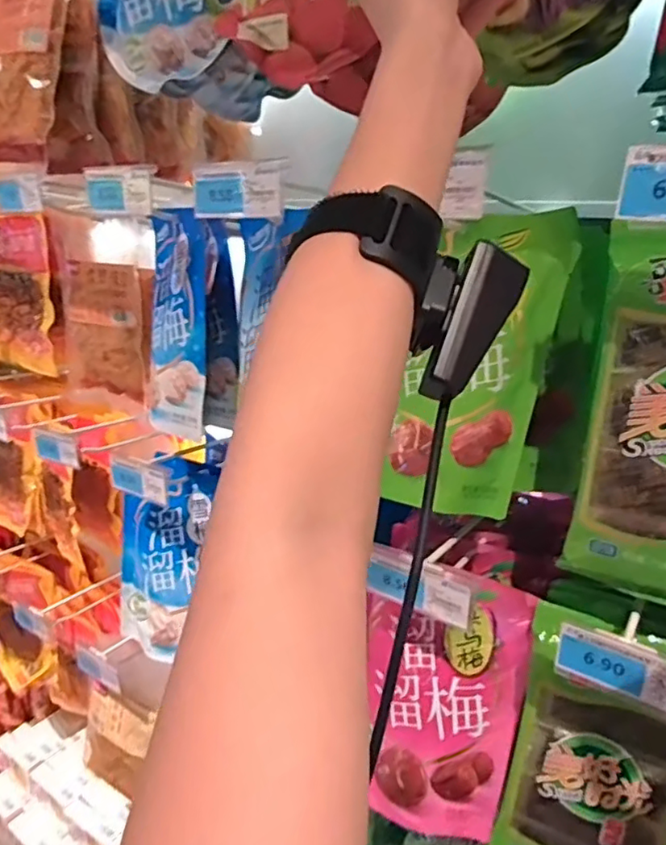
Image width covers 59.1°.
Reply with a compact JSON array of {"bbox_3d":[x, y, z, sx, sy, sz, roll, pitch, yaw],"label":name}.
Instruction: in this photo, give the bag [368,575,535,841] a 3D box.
[{"bbox_3d":[0.101,0.261,0.551,0.145,0.239,0.038,4,4,15],"label":"bag"}]

